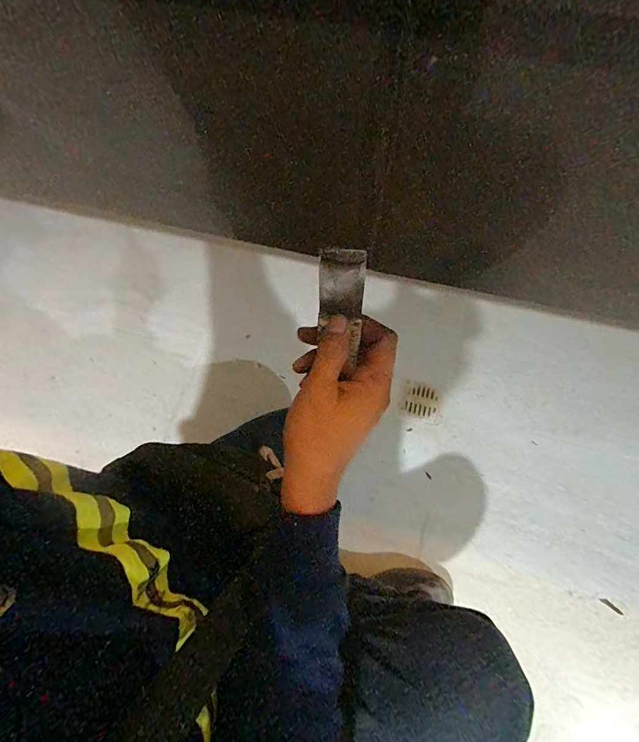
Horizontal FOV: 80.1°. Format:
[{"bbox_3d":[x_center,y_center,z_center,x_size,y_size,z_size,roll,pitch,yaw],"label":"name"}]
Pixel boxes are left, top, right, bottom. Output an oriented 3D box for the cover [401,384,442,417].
[{"bbox_3d":[0.230,0.067,0.863,0.083,0.004,0.075,13,71,8],"label":"cover"}]

